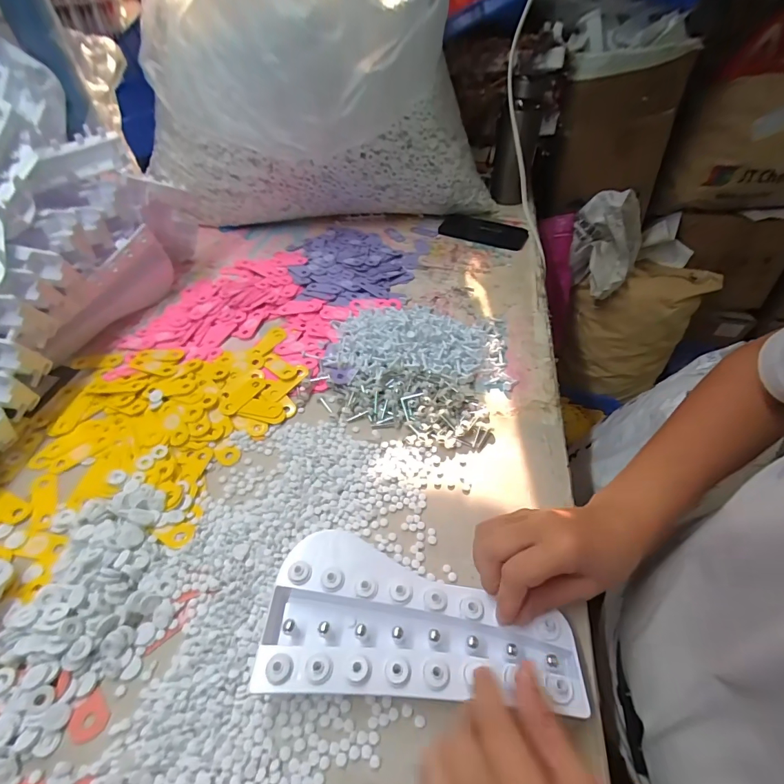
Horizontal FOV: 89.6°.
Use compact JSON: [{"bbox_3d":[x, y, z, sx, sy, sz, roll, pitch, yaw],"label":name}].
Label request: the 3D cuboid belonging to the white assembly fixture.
[{"bbox_3d":[0.020,0.178,0.300,0.224,0.030,0.107,7,48,7],"label":"white assembly fixture"}]

